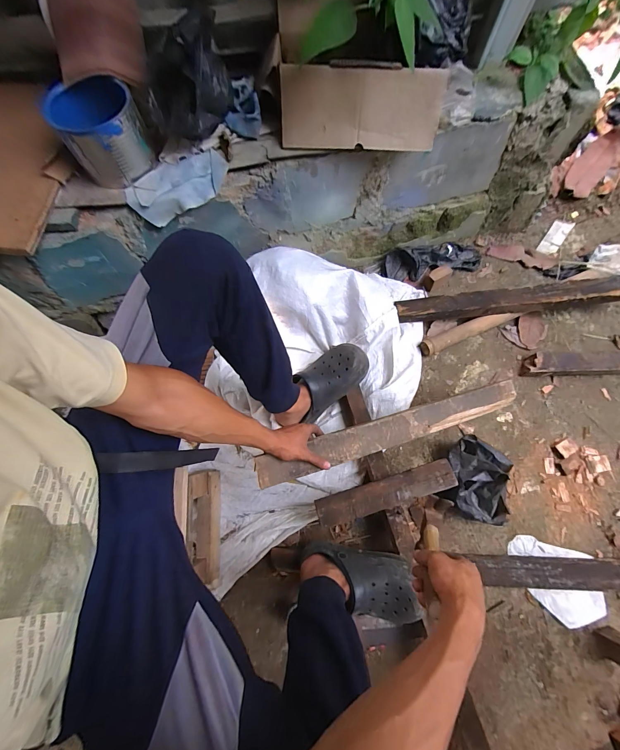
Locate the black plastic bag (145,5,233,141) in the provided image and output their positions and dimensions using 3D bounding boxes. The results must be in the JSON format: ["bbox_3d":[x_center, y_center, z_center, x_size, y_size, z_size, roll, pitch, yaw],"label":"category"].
[{"bbox_3d":[-0.236,-0.551,0.592,0.163,0.154,0.130,-18,73,-4],"label":"black plastic bag"}]

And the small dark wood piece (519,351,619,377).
[{"bbox_3d":[0.779,-0.038,0.871,0.349,0.042,0.071,-1,73,1],"label":"small dark wood piece"}]

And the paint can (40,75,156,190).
[{"bbox_3d":[-0.405,-0.480,0.618,0.149,0.114,0.159,-1,73,2],"label":"paint can"}]

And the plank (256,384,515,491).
[{"bbox_3d":[0.185,0.117,0.672,0.609,0.025,0.068,-15,73,-13],"label":"plank"}]

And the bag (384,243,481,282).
[{"bbox_3d":[0.396,-0.373,0.979,0.320,0.053,0.109,-12,73,-2],"label":"bag"}]

